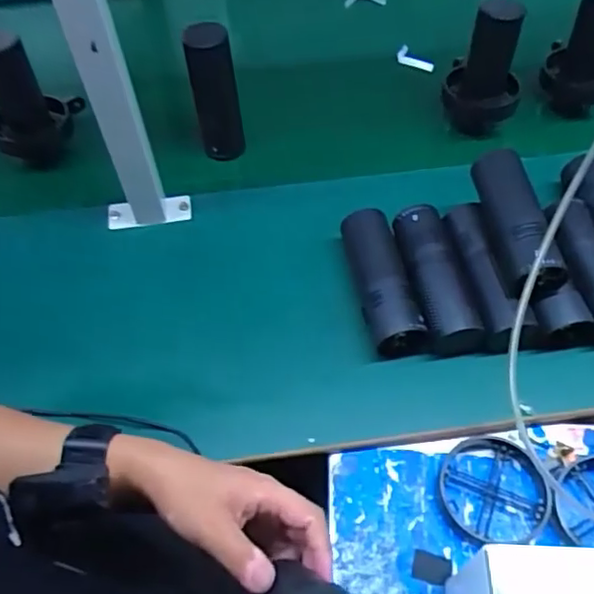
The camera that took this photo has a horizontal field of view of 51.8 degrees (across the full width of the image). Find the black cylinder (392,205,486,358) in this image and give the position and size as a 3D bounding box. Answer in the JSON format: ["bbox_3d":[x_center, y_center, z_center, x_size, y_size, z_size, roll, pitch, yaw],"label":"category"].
[{"bbox_3d":[0.145,-0.022,0.643,0.058,0.043,0.169,-12,70,-6],"label":"black cylinder"}]

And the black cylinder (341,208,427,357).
[{"bbox_3d":[0.086,-0.020,0.653,0.056,0.061,0.163,-10,57,-5],"label":"black cylinder"}]

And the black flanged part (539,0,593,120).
[{"bbox_3d":[0.378,-0.320,0.789,0.092,0.157,0.091,20,59,14],"label":"black flanged part"}]

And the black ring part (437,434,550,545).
[{"bbox_3d":[0.179,0.174,0.559,0.098,0.012,0.094,2,57,3],"label":"black ring part"}]

